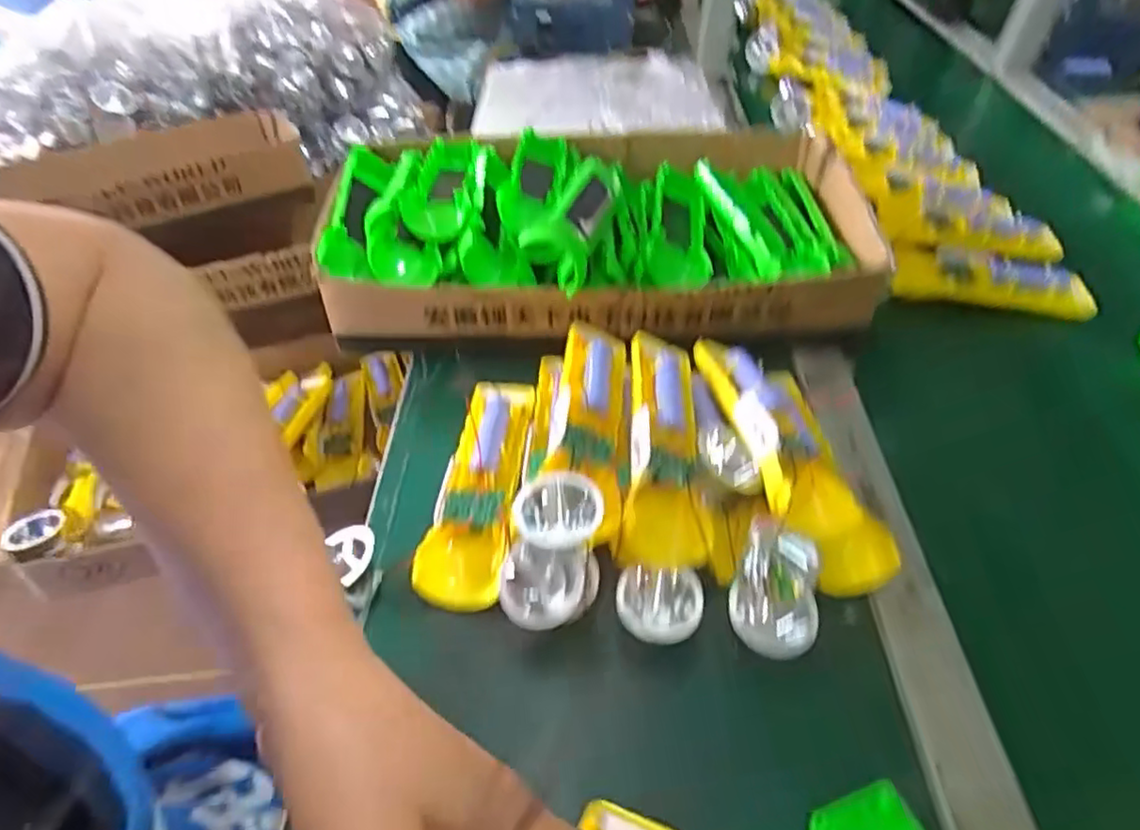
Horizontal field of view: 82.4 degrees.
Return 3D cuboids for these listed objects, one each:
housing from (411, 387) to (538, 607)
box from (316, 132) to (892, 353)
[{"bbox_3d":[-0.052,0.039,0.401,0.043,0.028,0.158,7,46,4],"label":"housing"},{"bbox_3d":[0.039,-0.160,0.536,0.440,0.070,0.237,-1,46,-3],"label":"box"}]

